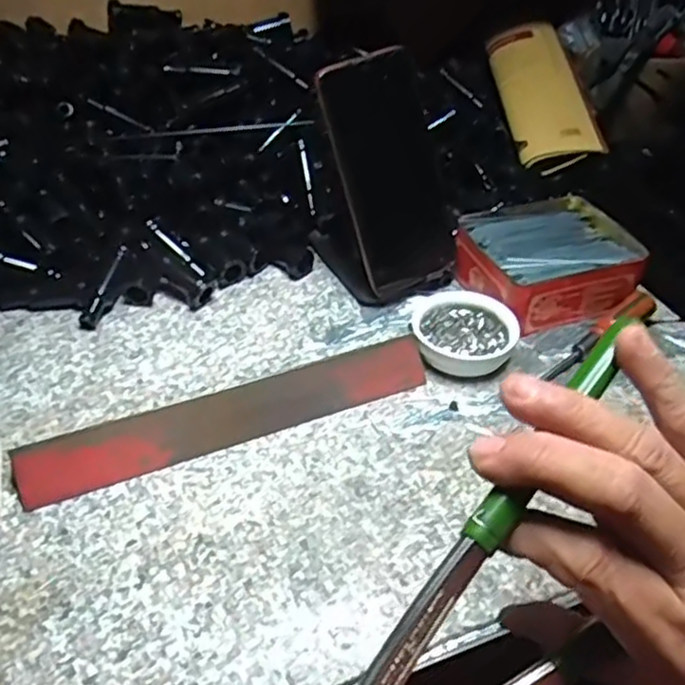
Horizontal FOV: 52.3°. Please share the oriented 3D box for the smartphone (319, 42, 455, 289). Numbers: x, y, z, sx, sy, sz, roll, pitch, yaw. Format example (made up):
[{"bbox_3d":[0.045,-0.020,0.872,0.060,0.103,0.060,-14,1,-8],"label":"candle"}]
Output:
[{"bbox_3d":[0.039,-0.125,0.511,0.086,0.161,0.010,-27,25,-21],"label":"smartphone"}]

